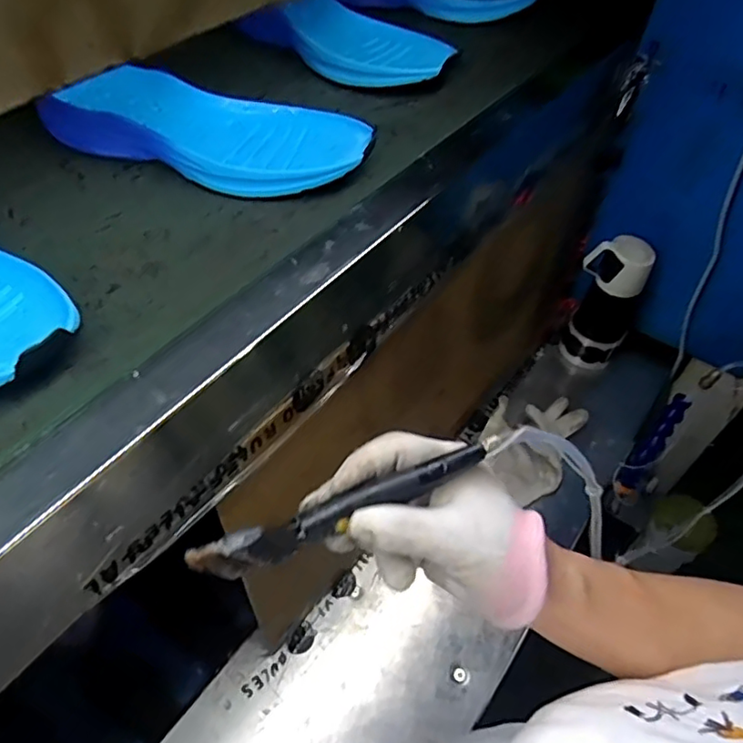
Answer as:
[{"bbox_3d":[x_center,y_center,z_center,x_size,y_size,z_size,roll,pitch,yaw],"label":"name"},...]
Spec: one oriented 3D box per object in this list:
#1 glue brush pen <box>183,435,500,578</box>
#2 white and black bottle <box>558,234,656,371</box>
[{"bbox_3d":[-0.008,0.066,0.290,0.157,0.021,0.012,-19,56,-17],"label":"glue brush pen"},{"bbox_3d":[0.345,-0.103,0.872,0.089,0.220,0.080,31,53,20],"label":"white and black bottle"}]

